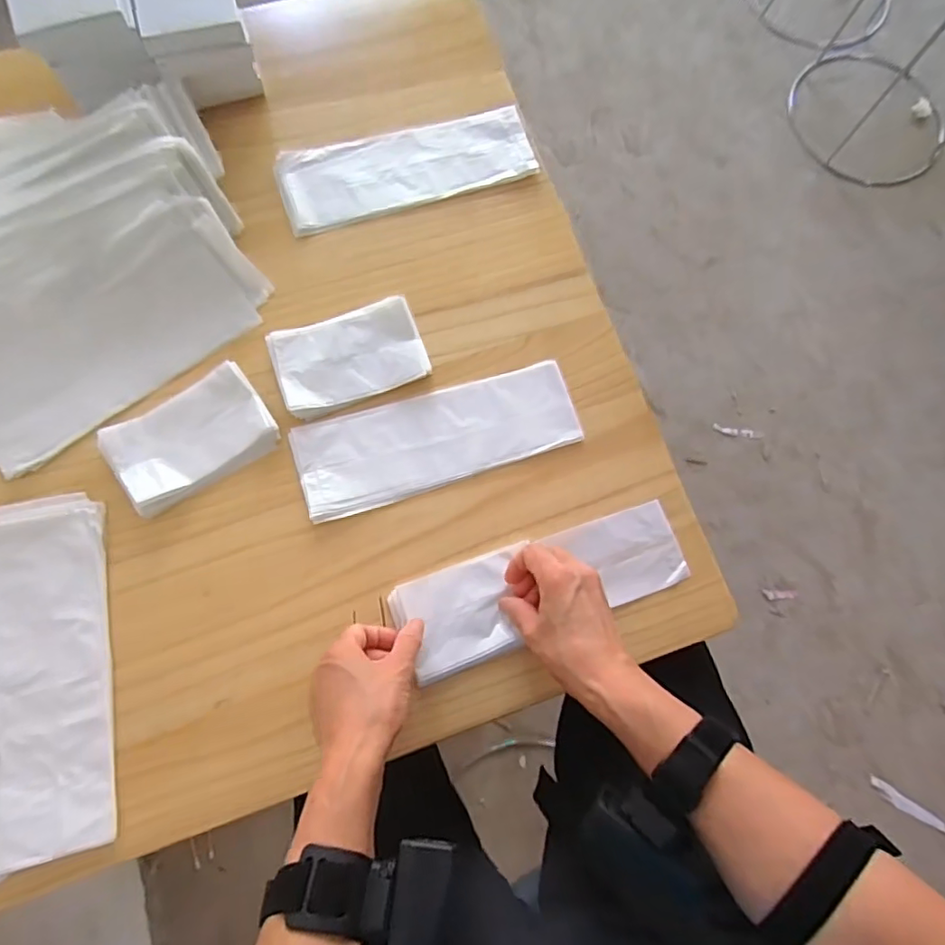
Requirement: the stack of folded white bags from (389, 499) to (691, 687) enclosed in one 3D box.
[{"bbox_3d":[0.060,0.096,0.478,0.244,0.014,0.080,-15,78,-9],"label":"stack of folded white bags"}]

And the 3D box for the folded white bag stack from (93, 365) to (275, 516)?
[{"bbox_3d":[-0.238,-0.030,0.487,0.127,0.017,0.080,-35,81,-10],"label":"folded white bag stack"}]

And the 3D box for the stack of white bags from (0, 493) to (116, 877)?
[{"bbox_3d":[-0.325,0.150,0.444,0.088,0.014,0.264,-13,78,-6],"label":"stack of white bags"}]

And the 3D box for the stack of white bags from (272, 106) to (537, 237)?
[{"bbox_3d":[-0.063,-0.307,0.571,0.252,0.010,0.089,-17,78,-6],"label":"stack of white bags"}]

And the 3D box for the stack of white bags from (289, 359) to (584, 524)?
[{"bbox_3d":[-0.029,-0.031,0.508,0.245,0.014,0.085,-17,78,-6],"label":"stack of white bags"}]

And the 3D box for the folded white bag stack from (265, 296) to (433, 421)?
[{"bbox_3d":[-0.110,-0.105,0.515,0.130,0.016,0.082,-19,78,-7],"label":"folded white bag stack"}]

